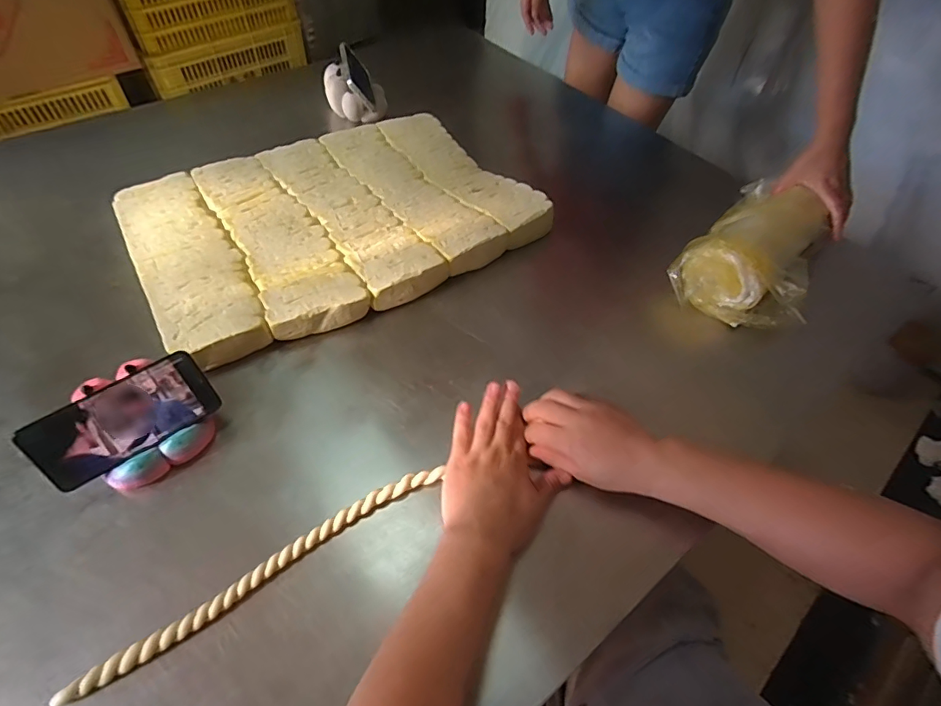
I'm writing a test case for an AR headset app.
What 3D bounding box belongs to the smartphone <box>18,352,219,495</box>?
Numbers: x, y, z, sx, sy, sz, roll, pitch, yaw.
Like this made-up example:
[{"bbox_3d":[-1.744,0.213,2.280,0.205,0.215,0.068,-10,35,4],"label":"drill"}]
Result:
[{"bbox_3d":[-0.347,0.067,0.484,0.160,0.074,0.007,-32,26,-22],"label":"smartphone"}]

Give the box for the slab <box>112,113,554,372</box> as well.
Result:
[{"bbox_3d":[-0.200,-0.212,0.735,0.566,0.047,0.386,-27,59,-22],"label":"slab"}]

